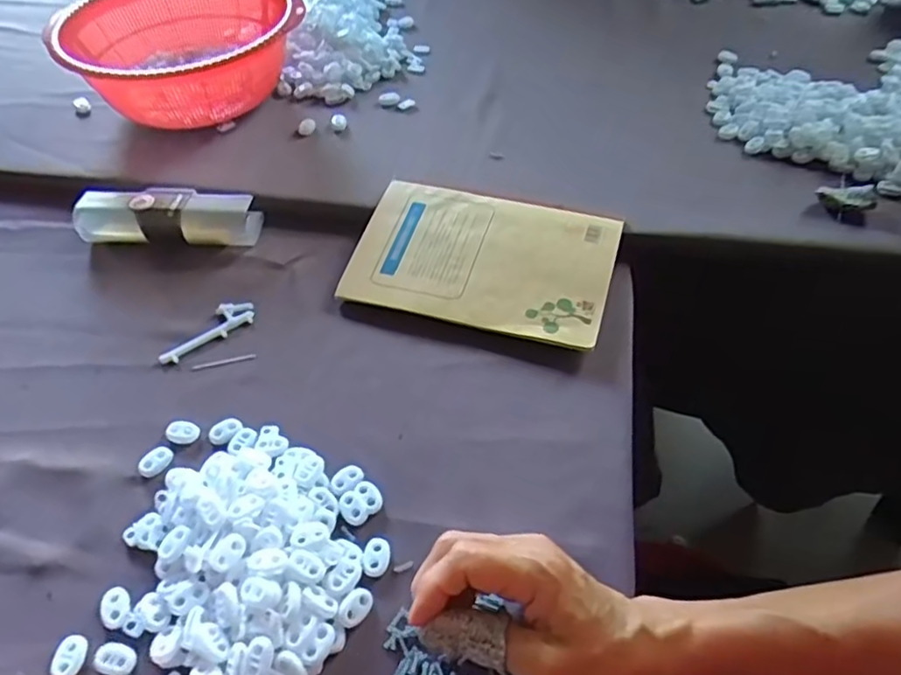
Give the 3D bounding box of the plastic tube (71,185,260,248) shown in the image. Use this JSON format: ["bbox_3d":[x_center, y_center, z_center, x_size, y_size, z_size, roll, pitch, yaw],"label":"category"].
[{"bbox_3d":[-0.249,-0.106,0.580,0.157,0.033,0.043,-1,50,3],"label":"plastic tube"}]

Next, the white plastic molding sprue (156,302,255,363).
[{"bbox_3d":[-0.191,-0.006,0.513,0.079,0.005,0.027,-36,57,-24],"label":"white plastic molding sprue"}]

